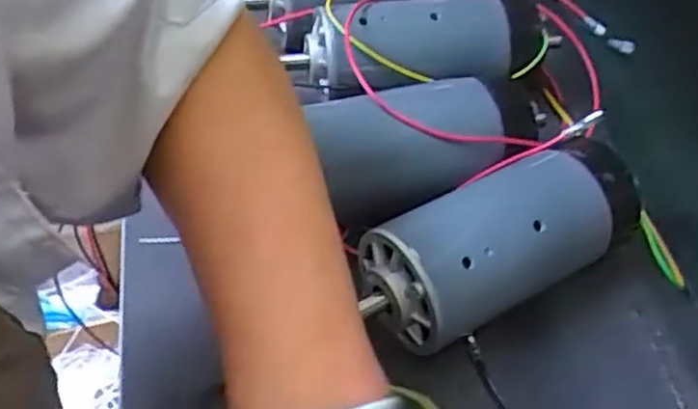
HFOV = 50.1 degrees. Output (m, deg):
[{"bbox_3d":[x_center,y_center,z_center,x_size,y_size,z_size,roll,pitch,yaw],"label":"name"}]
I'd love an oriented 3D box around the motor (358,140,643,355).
[{"bbox_3d":[0.089,0.021,0.429,0.165,0.073,0.068,-24,56,-24],"label":"motor"}]

